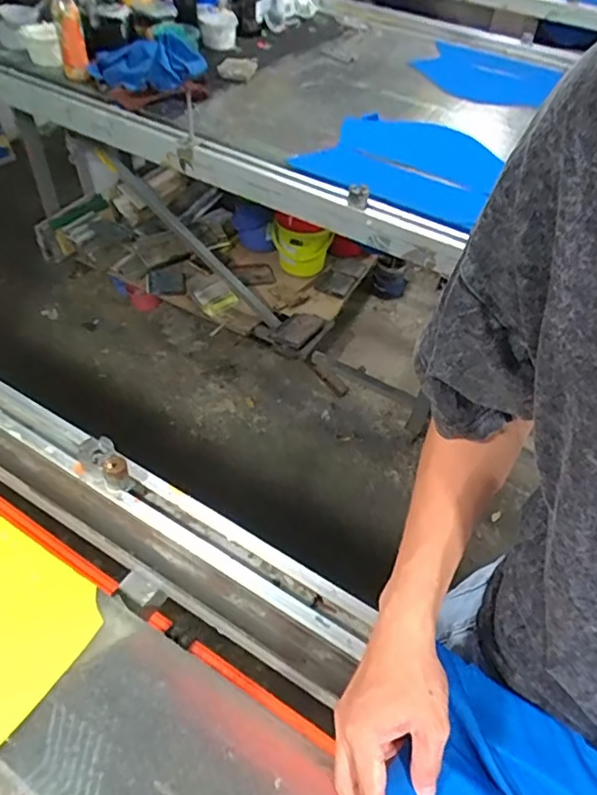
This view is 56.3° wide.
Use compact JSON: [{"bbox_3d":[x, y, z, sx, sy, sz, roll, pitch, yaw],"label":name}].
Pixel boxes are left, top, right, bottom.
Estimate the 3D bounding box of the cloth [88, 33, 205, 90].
[{"bbox_3d":[-0.339,-0.828,1.380,0.181,0.083,0.279,34,54,23],"label":"cloth"}]

